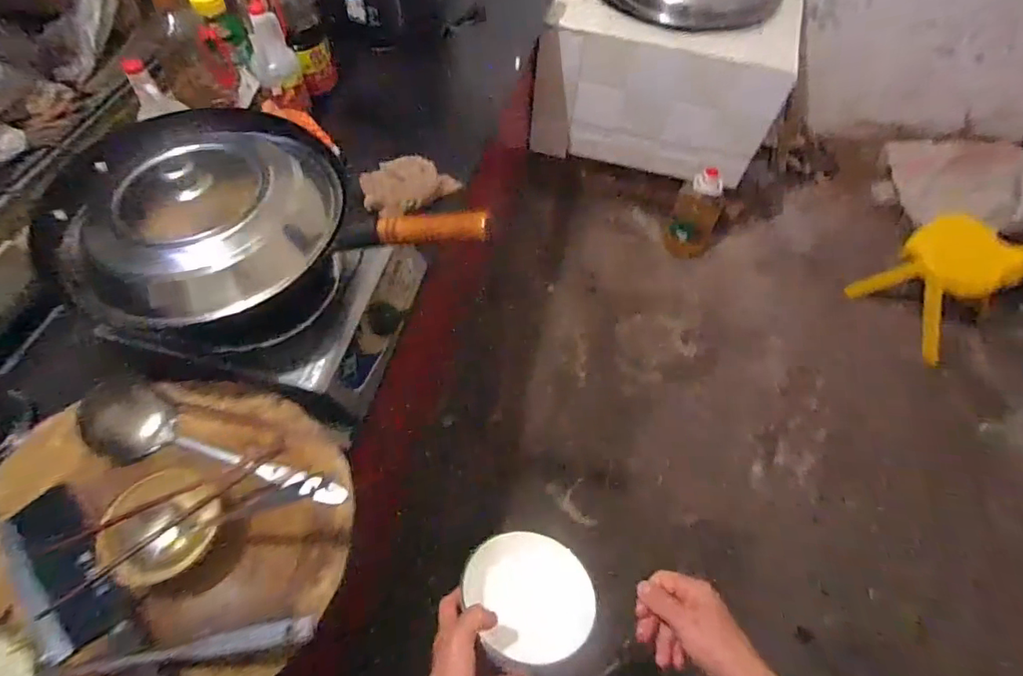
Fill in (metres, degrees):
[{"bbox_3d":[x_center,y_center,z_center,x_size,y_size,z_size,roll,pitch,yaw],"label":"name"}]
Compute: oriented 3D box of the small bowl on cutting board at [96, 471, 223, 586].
[{"bbox_3d":[-0.377,0.199,0.575,0.108,0.046,0.131,-10,59,-8],"label":"small bowl on cutting board"}]

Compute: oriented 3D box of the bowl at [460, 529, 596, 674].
[{"bbox_3d":[0.024,0.274,0.563,0.129,0.066,0.129,1,58,-2],"label":"bowl"}]

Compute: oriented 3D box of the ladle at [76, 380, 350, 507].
[{"bbox_3d":[-0.365,0.144,0.624,0.330,0.060,0.093,23,60,11],"label":"ladle"}]

